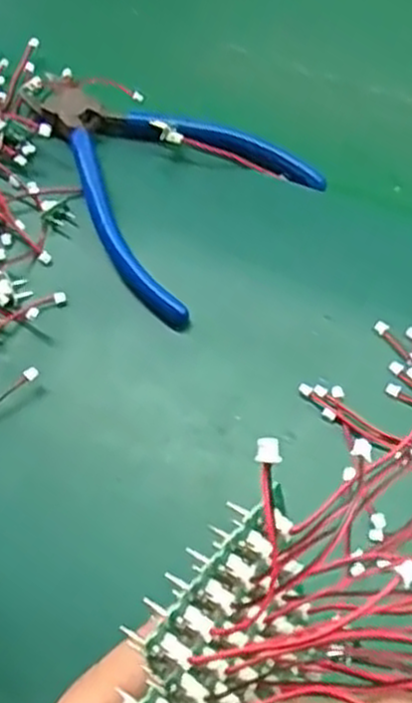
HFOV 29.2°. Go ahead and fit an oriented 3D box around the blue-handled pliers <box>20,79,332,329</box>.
[{"bbox_3d":[-0.029,-0.085,0.363,0.132,0.019,0.107,37,70,19],"label":"blue-handled pliers"}]

